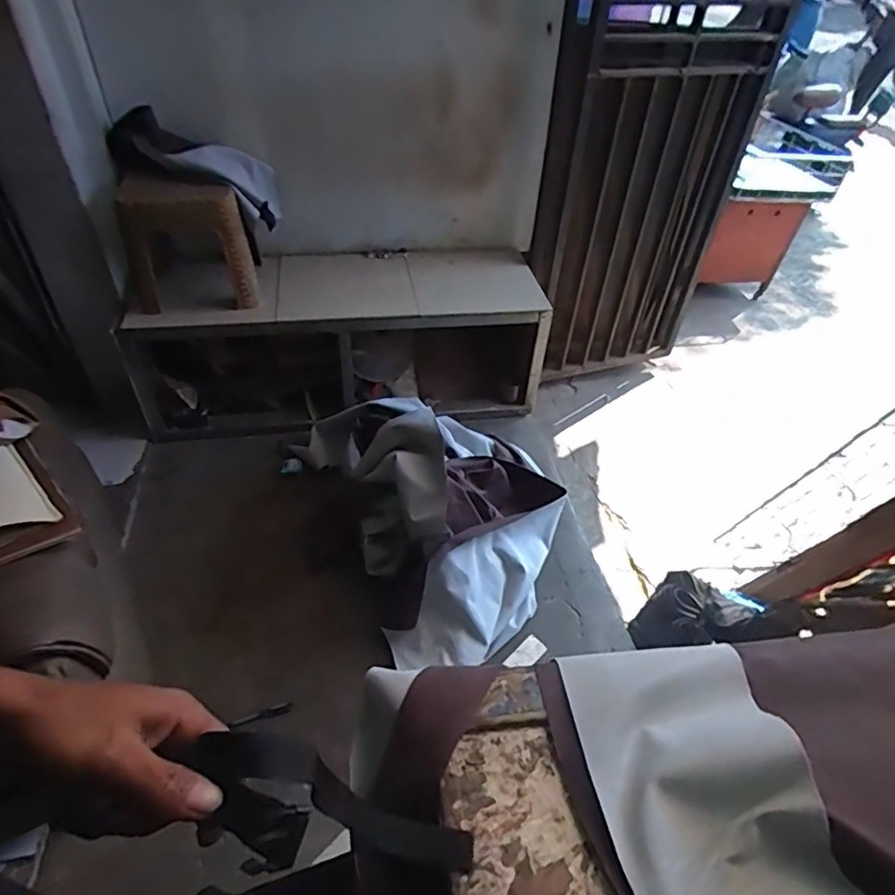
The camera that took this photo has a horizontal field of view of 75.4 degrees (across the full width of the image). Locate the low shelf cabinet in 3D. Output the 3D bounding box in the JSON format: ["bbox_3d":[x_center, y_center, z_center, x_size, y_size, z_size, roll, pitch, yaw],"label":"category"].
[{"bbox_3d":[-0.318,-0.339,1.825,1.204,0.409,0.387,-5,45,-10],"label":"low shelf cabinet"}]

